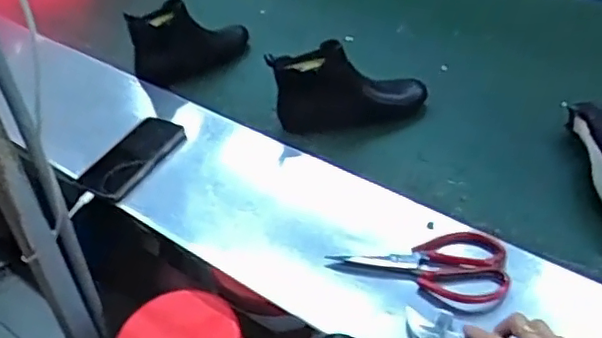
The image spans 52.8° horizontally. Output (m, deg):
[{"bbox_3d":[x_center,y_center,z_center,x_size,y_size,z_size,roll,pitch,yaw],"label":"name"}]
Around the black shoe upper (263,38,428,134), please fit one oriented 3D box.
[{"bbox_3d":[0.081,-0.127,0.941,0.246,0.131,0.065,-14,42,-12],"label":"black shoe upper"}]

